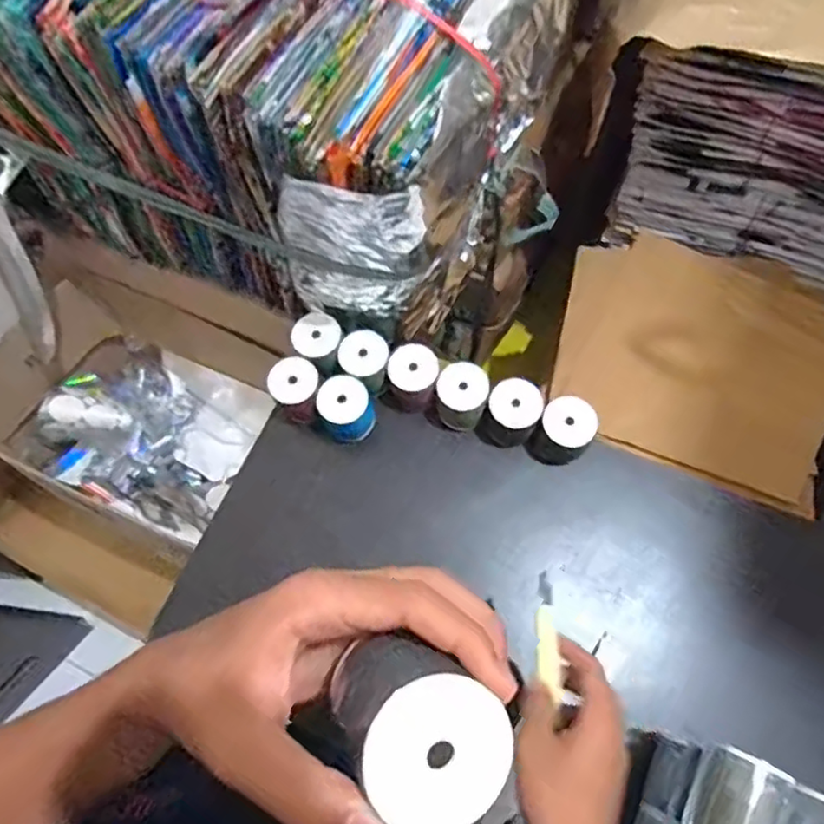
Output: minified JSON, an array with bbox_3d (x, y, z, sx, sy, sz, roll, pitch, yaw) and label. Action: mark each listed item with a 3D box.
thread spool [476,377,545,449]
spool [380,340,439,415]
[{"bbox_3d":[0.112,0.007,0.699,0.057,0.084,0.057,-1,67,3],"label":"thread spool"},{"bbox_3d":[0.001,-0.033,0.722,0.058,0.091,0.057,-1,67,3],"label":"spool"}]

